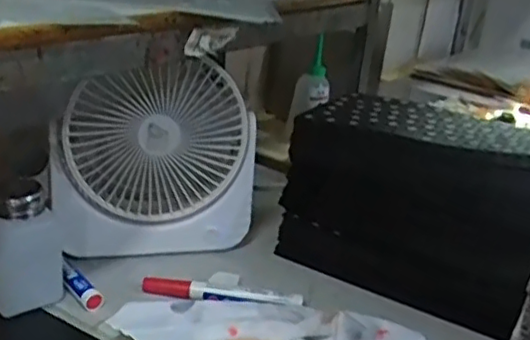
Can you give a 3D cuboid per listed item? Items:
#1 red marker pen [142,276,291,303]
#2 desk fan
[{"bbox_3d":[-0.044,0.105,0.562,0.127,0.010,0.018,8,21,8],"label":"red marker pen"},{"bbox_3d":[-0.104,-0.003,0.606,0.188,0.185,0.057,-4,21,-16],"label":"desk fan"}]

